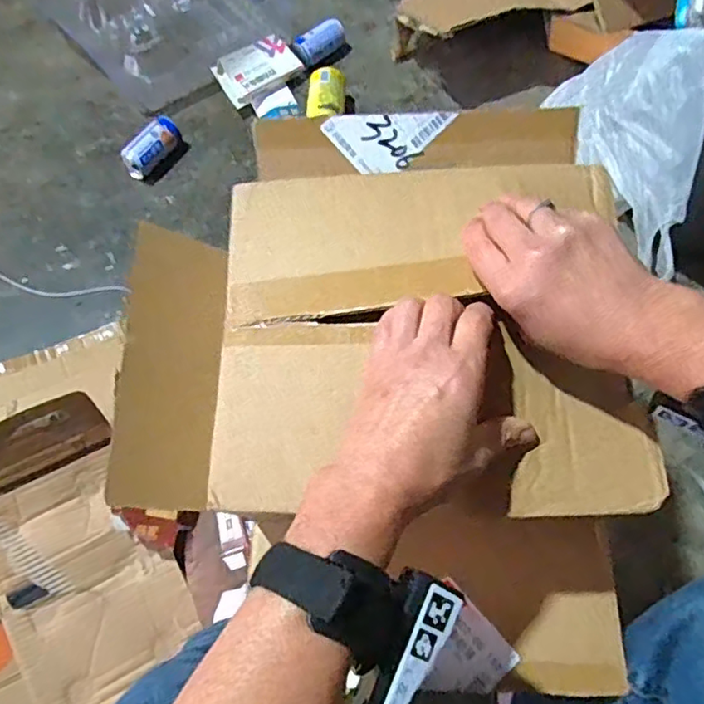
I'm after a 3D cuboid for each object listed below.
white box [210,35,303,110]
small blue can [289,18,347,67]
[{"bbox_3d":[-0.169,-0.513,1.073,0.163,0.019,0.085,-41,89,-23],"label":"white box"},{"bbox_3d":[-0.061,-0.577,1.124,0.050,0.059,0.111,43,70,14],"label":"small blue can"}]

